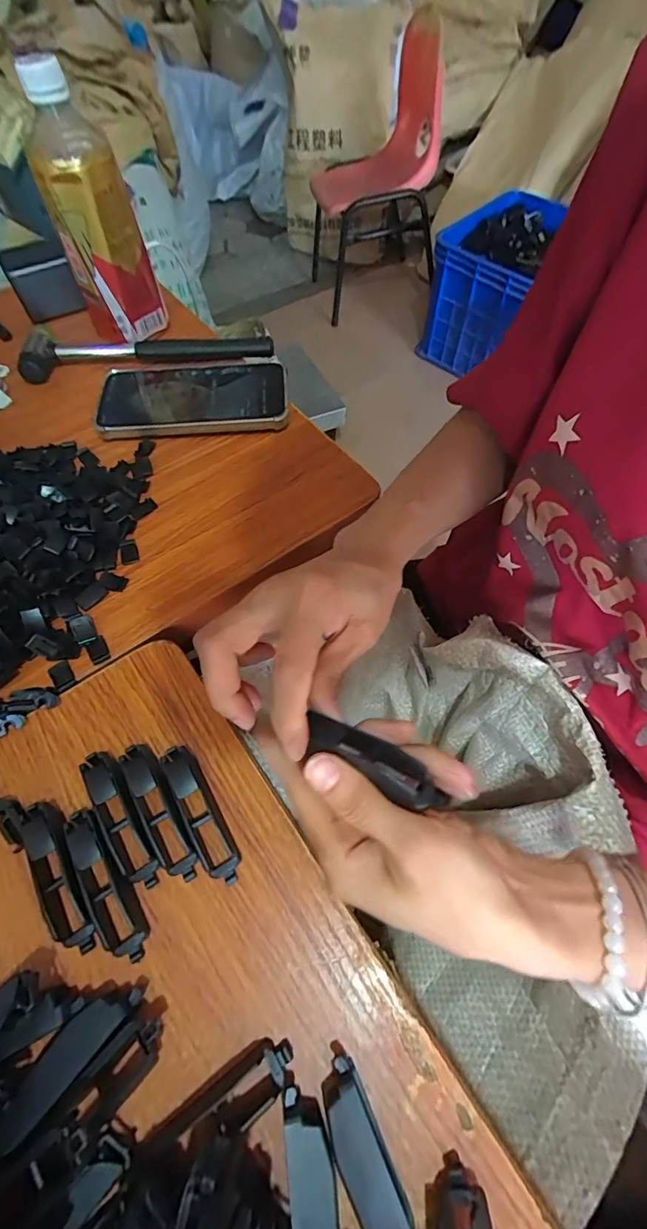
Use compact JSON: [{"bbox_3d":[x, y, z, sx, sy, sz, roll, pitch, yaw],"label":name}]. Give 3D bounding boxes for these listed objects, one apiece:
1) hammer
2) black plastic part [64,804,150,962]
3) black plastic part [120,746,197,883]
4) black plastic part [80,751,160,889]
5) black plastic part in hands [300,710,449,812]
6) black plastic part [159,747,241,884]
[{"bbox_3d":[-0.175,-0.266,0.455,0.240,0.028,0.046,-8,62,-6],"label":"hammer"},{"bbox_3d":[-0.113,0.139,0.235,0.021,0.011,0.076,-31,66,-17],"label":"black plastic part"},{"bbox_3d":[-0.091,0.108,0.251,0.020,0.016,0.076,-26,65,-14],"label":"black plastic part"},{"bbox_3d":[-0.111,0.111,0.250,0.019,0.015,0.077,-27,65,-15],"label":"black plastic part"},{"bbox_3d":[0.022,0.064,0.202,0.066,0.013,0.021,26,64,23],"label":"black plastic part in hands"},{"bbox_3d":[-0.068,0.109,0.251,0.018,0.016,0.076,-26,65,-14],"label":"black plastic part"}]

